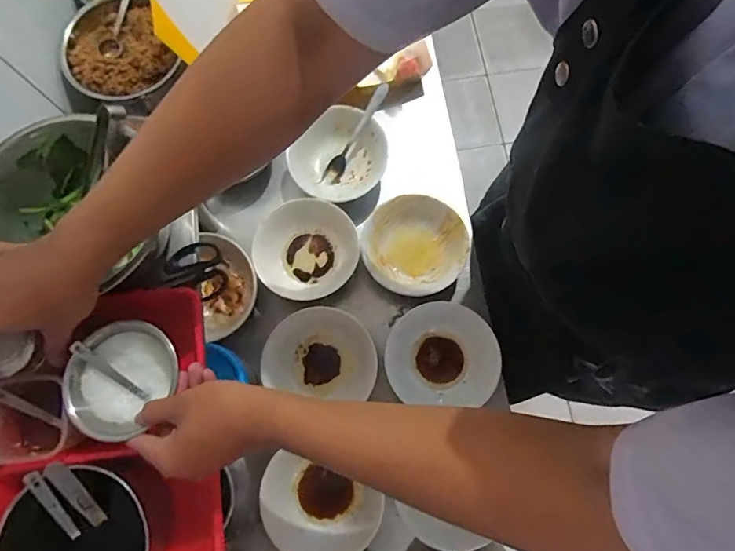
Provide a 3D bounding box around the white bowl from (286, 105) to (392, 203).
[{"bbox_3d":[-0.045,-0.187,0.717,0.153,0.044,0.150,0,76,2],"label":"white bowl"}]

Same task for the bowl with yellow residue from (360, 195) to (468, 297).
[{"bbox_3d":[0.069,-0.042,0.680,0.147,0.050,0.148,0,76,2],"label":"bowl with yellow residue"}]

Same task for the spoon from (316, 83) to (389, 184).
[{"bbox_3d":[-0.019,-0.222,0.714,0.026,0.014,0.177,37,105,10],"label":"spoon"}]

